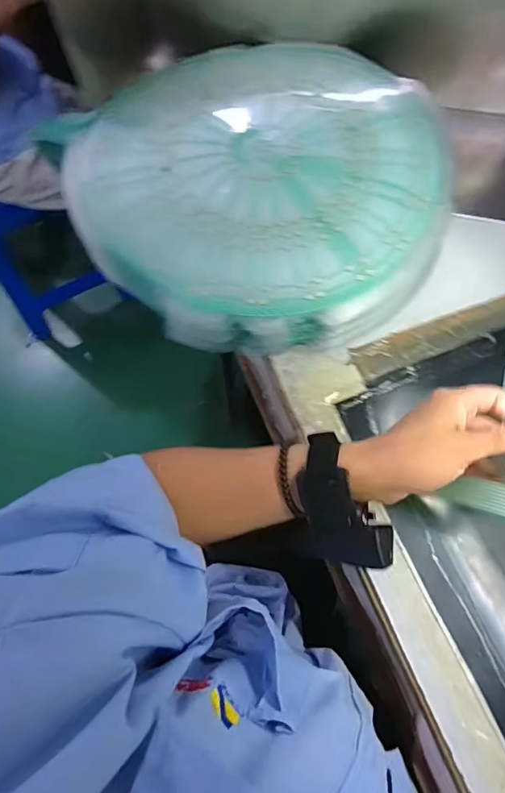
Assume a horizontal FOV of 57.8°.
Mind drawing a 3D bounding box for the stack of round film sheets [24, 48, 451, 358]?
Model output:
[{"bbox_3d":[0.010,-0.217,0.464,0.355,0.071,0.357,-37,71,-15],"label":"stack of round film sheets"}]

